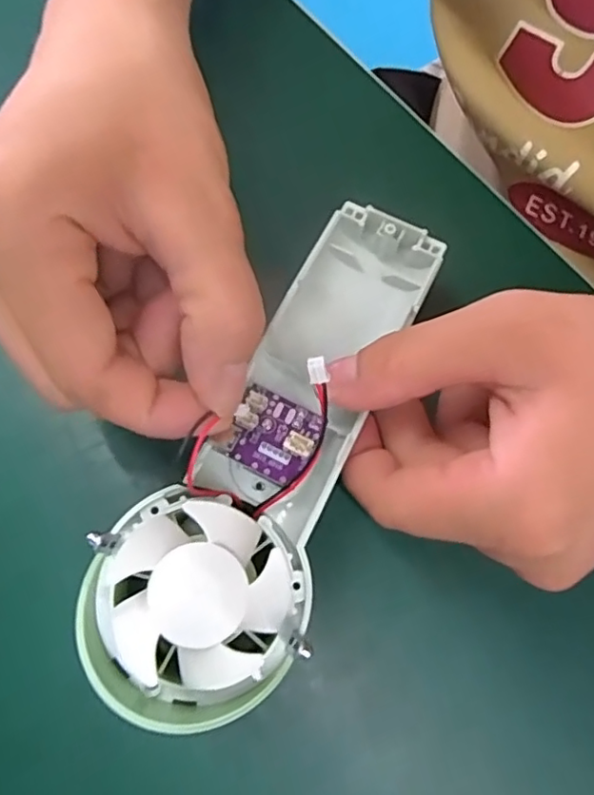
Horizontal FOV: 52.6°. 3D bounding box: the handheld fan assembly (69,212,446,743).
[{"bbox_3d":[-0.004,0.011,0.190,0.056,0.028,0.171,25,63,6],"label":"handheld fan assembly"}]

